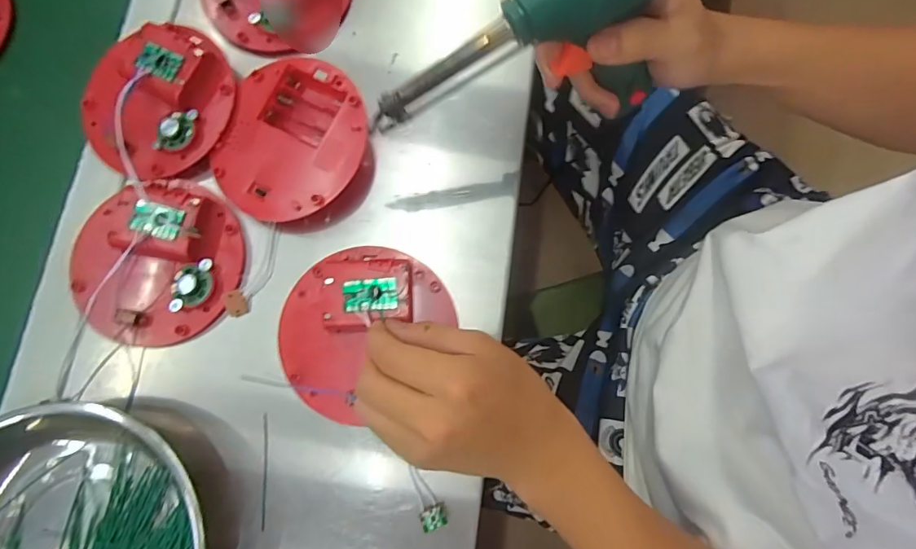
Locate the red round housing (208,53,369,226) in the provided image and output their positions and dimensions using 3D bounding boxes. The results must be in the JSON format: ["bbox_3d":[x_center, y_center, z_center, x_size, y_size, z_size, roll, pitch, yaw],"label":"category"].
[{"bbox_3d":[-0.121,-0.099,0.341,0.109,0.029,0.118,0,77,1],"label":"red round housing"}]

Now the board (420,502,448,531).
[{"bbox_3d":[-0.015,0.156,0.300,0.017,0.004,0.016,-9,38,-22],"label":"board"}]

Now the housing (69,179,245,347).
[{"bbox_3d":[-0.218,-0.012,0.330,0.118,0.023,0.117,-4,77,1],"label":"housing"}]

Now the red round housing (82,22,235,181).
[{"bbox_3d":[-0.229,-0.130,0.348,0.116,0.032,0.109,0,77,1],"label":"red round housing"}]

